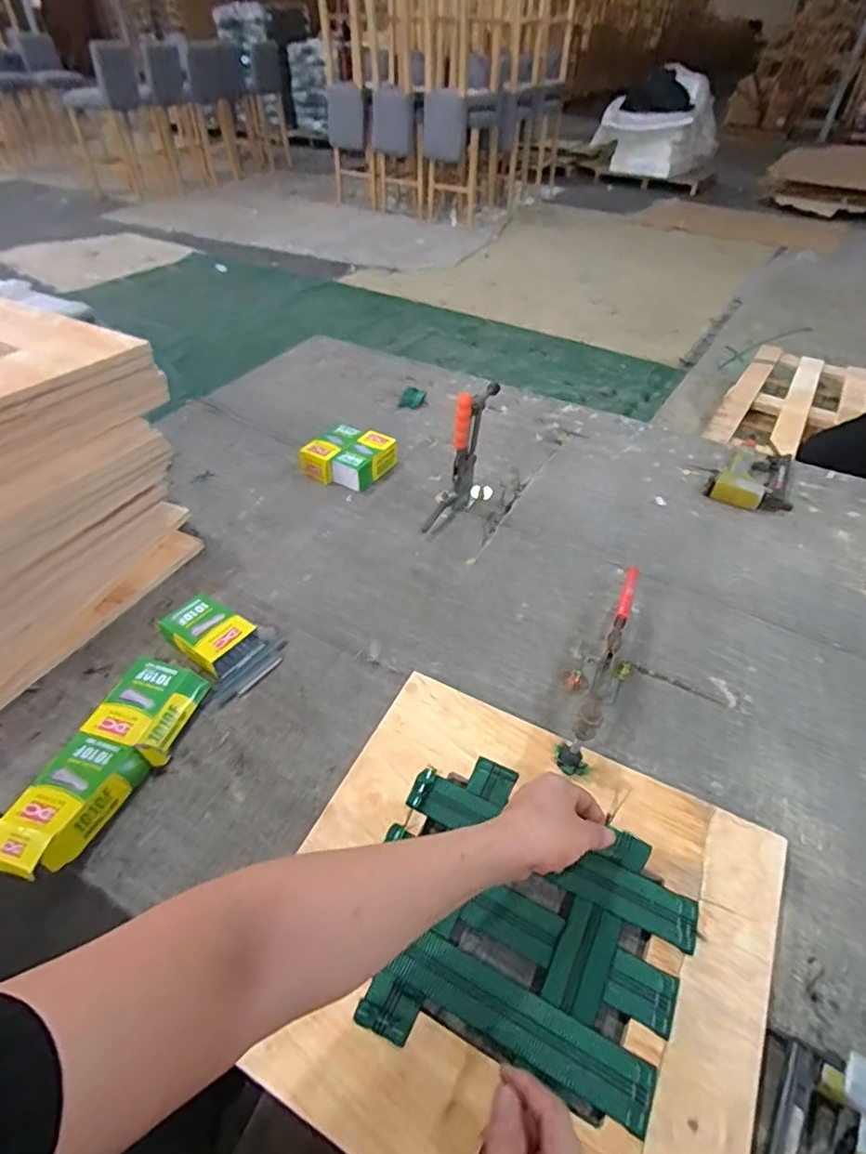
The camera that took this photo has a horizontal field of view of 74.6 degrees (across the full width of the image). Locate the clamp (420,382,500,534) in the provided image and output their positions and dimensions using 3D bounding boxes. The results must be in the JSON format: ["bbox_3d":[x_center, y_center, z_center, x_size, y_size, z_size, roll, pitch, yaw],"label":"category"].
[{"bbox_3d":[0.038,-0.197,0.941,0.063,0.203,0.170,15,46,14],"label":"clamp"}]

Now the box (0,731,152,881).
[{"bbox_3d":[-0.383,0.238,0.594,0.091,0.042,0.146,14,45,13],"label":"box"}]

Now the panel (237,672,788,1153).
[{"bbox_3d":[0.075,0.320,0.530,0.426,0.017,0.397,22,47,20],"label":"panel"}]

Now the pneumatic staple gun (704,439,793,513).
[{"bbox_3d":[0.601,-0.195,1.074,0.142,0.040,0.186,19,47,17],"label":"pneumatic staple gun"}]

